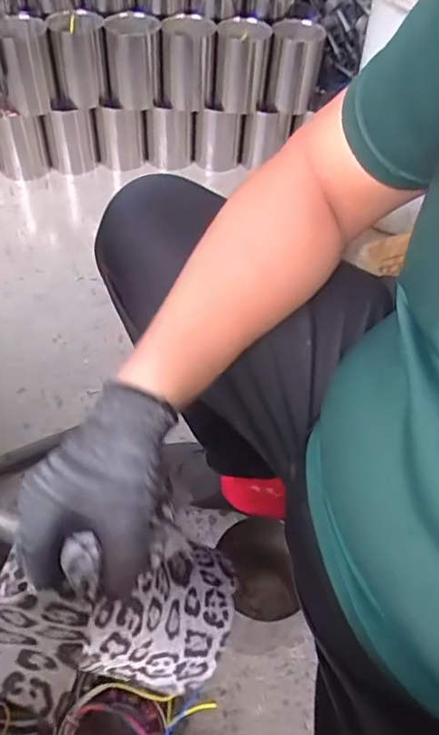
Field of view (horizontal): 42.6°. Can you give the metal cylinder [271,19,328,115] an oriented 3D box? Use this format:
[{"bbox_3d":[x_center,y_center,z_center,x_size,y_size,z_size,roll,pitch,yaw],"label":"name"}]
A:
[{"bbox_3d":[0.177,-0.709,1.324,0.114,0.166,0.122,13,52,6],"label":"metal cylinder"}]

